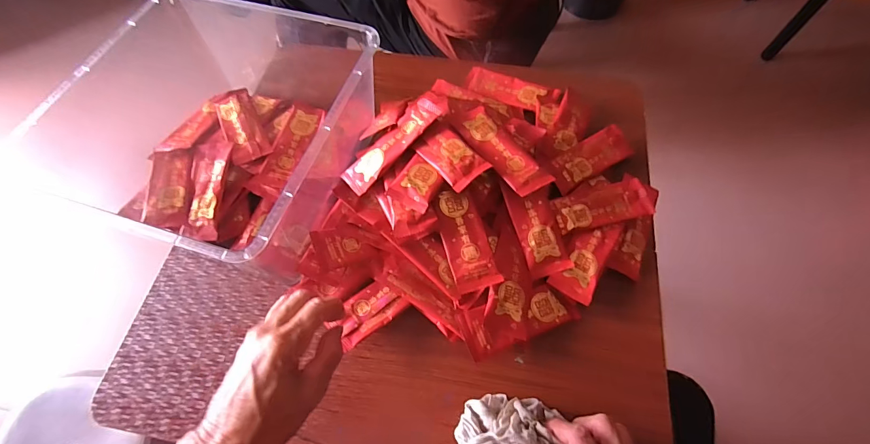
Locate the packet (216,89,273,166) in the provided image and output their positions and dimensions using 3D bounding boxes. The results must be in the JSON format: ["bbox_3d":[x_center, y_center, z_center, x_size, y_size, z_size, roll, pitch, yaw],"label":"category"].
[{"bbox_3d":[-0.258,-0.130,0.521,0.047,0.010,0.130,-25,65,-11],"label":"packet"}]

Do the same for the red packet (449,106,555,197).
[{"bbox_3d":[0.072,-0.084,0.441,0.046,0.011,0.133,-33,67,-14],"label":"red packet"}]

